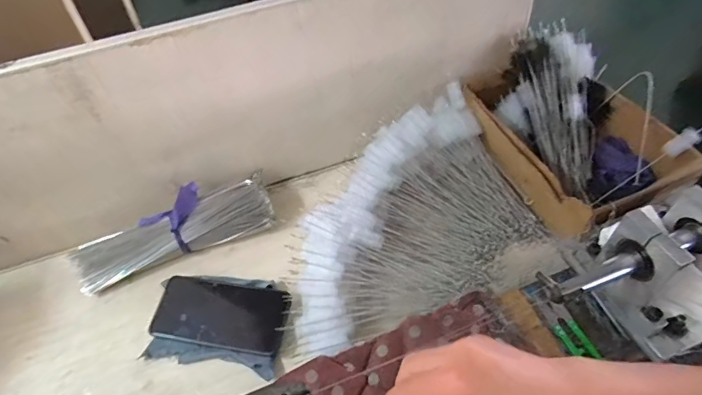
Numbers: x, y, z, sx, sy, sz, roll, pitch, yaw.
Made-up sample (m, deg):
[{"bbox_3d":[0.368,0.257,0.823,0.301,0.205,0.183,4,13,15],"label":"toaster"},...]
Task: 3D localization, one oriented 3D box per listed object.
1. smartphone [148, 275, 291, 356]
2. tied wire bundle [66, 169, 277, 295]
[{"bbox_3d":[-0.159,0.138,0.525,0.162,0.015,0.074,5,61,11],"label":"smartphone"},{"bbox_3d":[-0.235,0.040,0.592,0.257,0.063,0.084,-20,51,-14],"label":"tied wire bundle"}]

